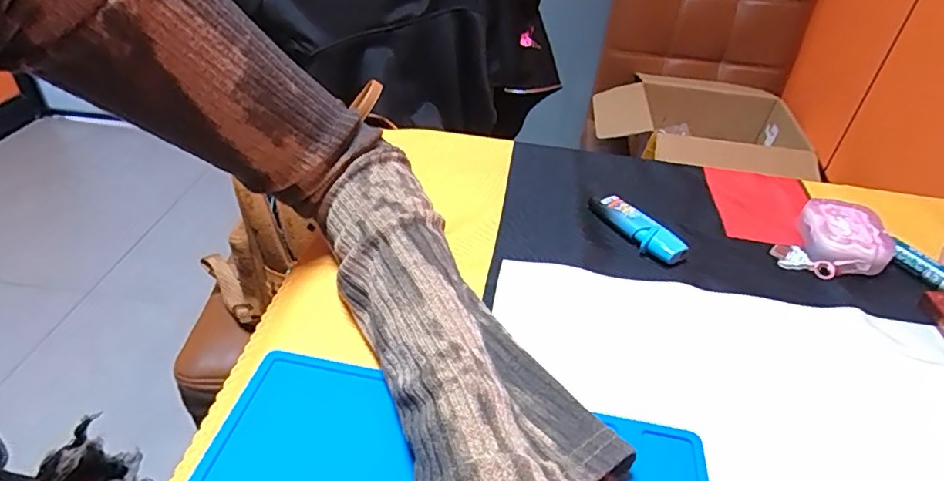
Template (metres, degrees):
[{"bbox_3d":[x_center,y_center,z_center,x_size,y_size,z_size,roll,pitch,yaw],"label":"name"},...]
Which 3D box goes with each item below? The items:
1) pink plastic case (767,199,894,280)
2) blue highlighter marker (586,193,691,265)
[{"bbox_3d":[0.269,0.000,0.402,0.063,0.027,0.075,32,45,33],"label":"pink plastic case"},{"bbox_3d":[0.121,-0.010,0.407,0.021,0.015,0.081,-17,41,-26],"label":"blue highlighter marker"}]

